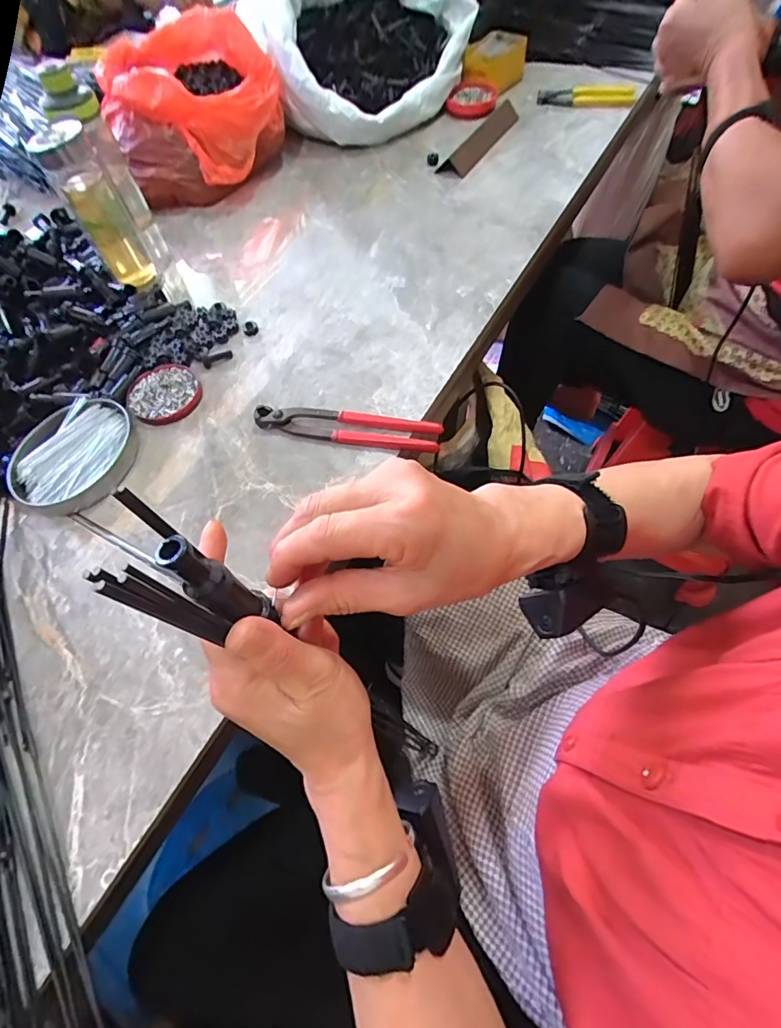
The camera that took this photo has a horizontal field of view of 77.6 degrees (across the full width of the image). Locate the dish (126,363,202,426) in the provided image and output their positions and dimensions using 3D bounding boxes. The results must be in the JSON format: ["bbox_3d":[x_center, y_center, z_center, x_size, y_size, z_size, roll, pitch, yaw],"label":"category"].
[{"bbox_3d":[-0.266,-0.141,0.572,0.080,0.014,0.079,-1,60,2],"label":"dish"}]

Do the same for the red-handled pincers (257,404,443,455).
[{"bbox_3d":[-0.046,-0.094,0.525,0.201,0.018,0.038,11,61,9],"label":"red-handled pincers"}]

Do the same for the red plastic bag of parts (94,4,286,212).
[{"bbox_3d":[-0.302,-0.635,0.777,0.266,0.154,0.278,-17,61,-6],"label":"red plastic bag of parts"}]

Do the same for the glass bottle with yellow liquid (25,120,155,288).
[{"bbox_3d":[-0.347,-0.357,0.590,0.062,0.178,0.054,-30,63,-14],"label":"glass bottle with yellow liquid"}]

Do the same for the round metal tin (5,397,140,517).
[{"bbox_3d":[-0.338,-0.064,0.523,0.106,0.026,0.135,14,62,11],"label":"round metal tin"}]

